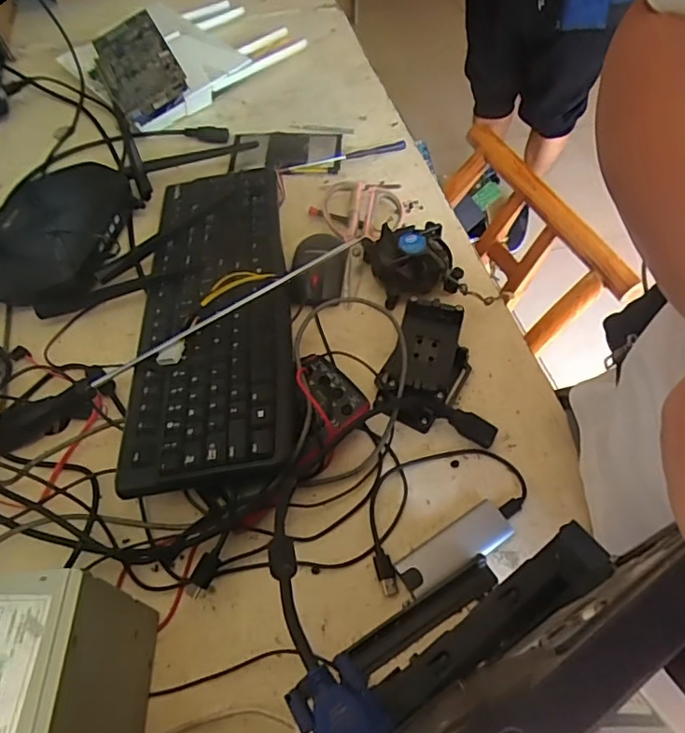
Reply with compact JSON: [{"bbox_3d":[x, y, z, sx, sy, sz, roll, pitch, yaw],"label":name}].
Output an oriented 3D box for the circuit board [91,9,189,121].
[{"bbox_3d":[-0.263,-0.385,0.691,0.092,0.019,0.119,-32,86,13],"label":"circuit board"}]

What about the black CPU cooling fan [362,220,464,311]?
[{"bbox_3d":[0.079,-0.118,0.613,0.091,0.052,0.092,-13,57,-9],"label":"black CPU cooling fan"}]

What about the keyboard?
[{"bbox_3d":[-0.137,-0.073,0.547,0.154,0.034,0.399,-10,54,-2],"label":"keyboard"}]

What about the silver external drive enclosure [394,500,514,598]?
[{"bbox_3d":[0.096,0.155,0.464,0.105,0.011,0.036,-27,61,-17],"label":"silver external drive enclosure"}]

